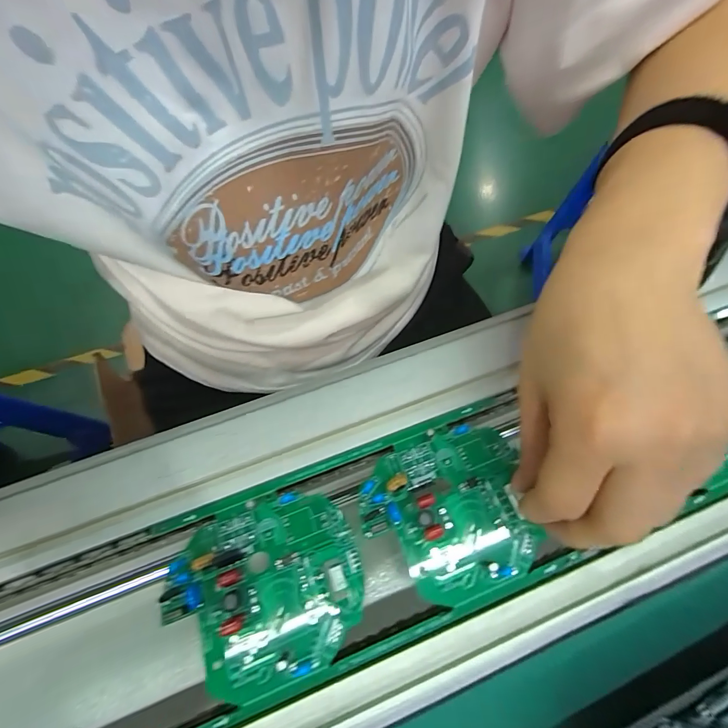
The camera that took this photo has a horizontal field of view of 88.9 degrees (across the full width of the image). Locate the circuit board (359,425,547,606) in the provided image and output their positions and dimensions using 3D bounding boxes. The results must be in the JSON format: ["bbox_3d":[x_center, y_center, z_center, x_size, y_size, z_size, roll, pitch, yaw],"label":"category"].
[{"bbox_3d":[0.046,0.077,0.201,0.088,0.007,0.082,-18,66,-9],"label":"circuit board"}]

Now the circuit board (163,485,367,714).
[{"bbox_3d":[-0.048,0.110,0.185,0.089,0.011,0.082,-19,66,-9],"label":"circuit board"}]

